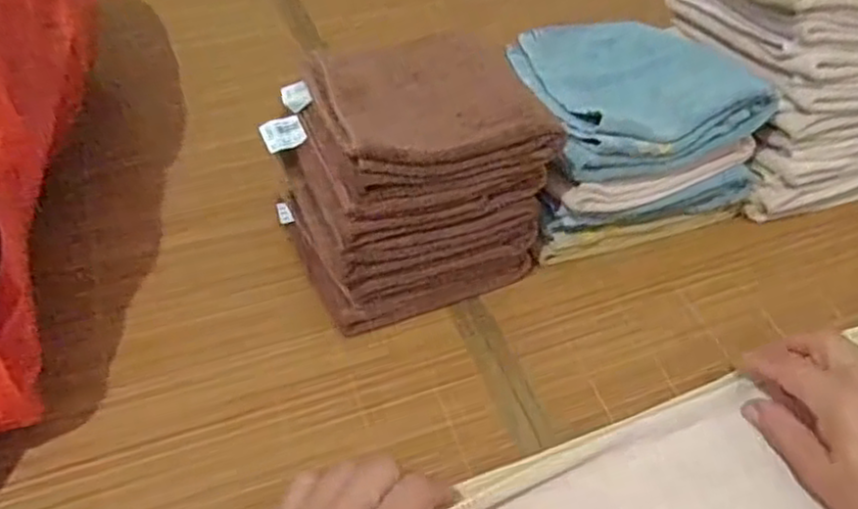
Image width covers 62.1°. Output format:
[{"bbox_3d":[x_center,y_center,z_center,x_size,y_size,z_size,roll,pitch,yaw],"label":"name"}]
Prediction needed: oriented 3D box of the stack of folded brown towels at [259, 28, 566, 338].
[{"bbox_3d":[-0.017,-0.055,0.504,0.160,0.127,0.154,-18,47,-20],"label":"stack of folded brown towels"}]

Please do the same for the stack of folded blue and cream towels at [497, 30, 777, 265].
[{"bbox_3d":[0.157,-0.100,0.570,0.177,0.098,0.176,-6,44,-8],"label":"stack of folded blue and cream towels"}]

